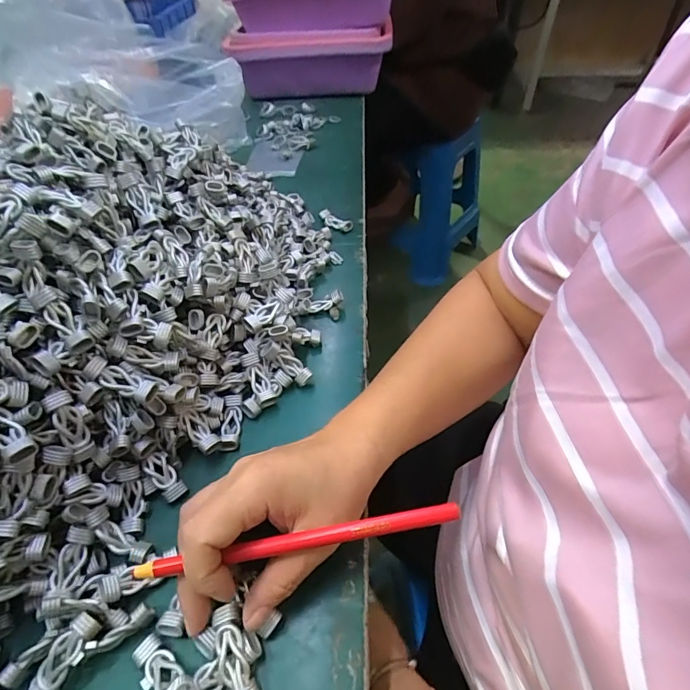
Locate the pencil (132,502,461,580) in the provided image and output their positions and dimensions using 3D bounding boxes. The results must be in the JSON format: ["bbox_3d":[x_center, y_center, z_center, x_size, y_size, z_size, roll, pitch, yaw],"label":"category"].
[{"bbox_3d":[-0.024,0.101,0.223,0.168,0.005,0.009,-11,47,-1],"label":"pencil"}]

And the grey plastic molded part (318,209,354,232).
[{"bbox_3d":[-0.010,-0.147,0.509,0.040,0.016,0.013,23,51,21],"label":"grey plastic molded part"}]

